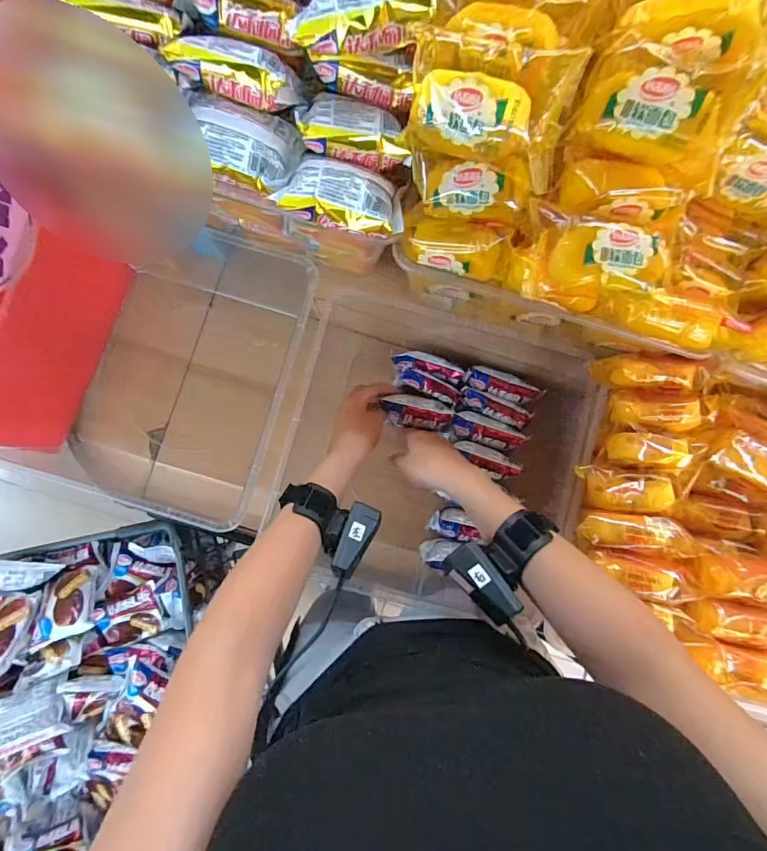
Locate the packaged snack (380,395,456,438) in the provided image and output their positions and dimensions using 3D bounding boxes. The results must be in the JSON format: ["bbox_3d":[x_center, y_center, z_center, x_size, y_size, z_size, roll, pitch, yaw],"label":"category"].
[{"bbox_3d":[0.045,-0.014,0.548,0.089,0.021,0.039,15,85,-9],"label":"packaged snack"}]

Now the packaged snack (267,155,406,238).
[{"bbox_3d":[-0.029,-0.179,0.342,0.090,0.027,0.054,13,85,0],"label":"packaged snack"}]

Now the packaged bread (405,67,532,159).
[{"bbox_3d":[0.058,-0.208,0.295,0.078,0.046,0.036,11,42,14],"label":"packaged bread"}]

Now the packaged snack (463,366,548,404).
[{"bbox_3d":[0.151,-0.050,0.552,0.097,0.015,0.031,16,85,0],"label":"packaged snack"}]

